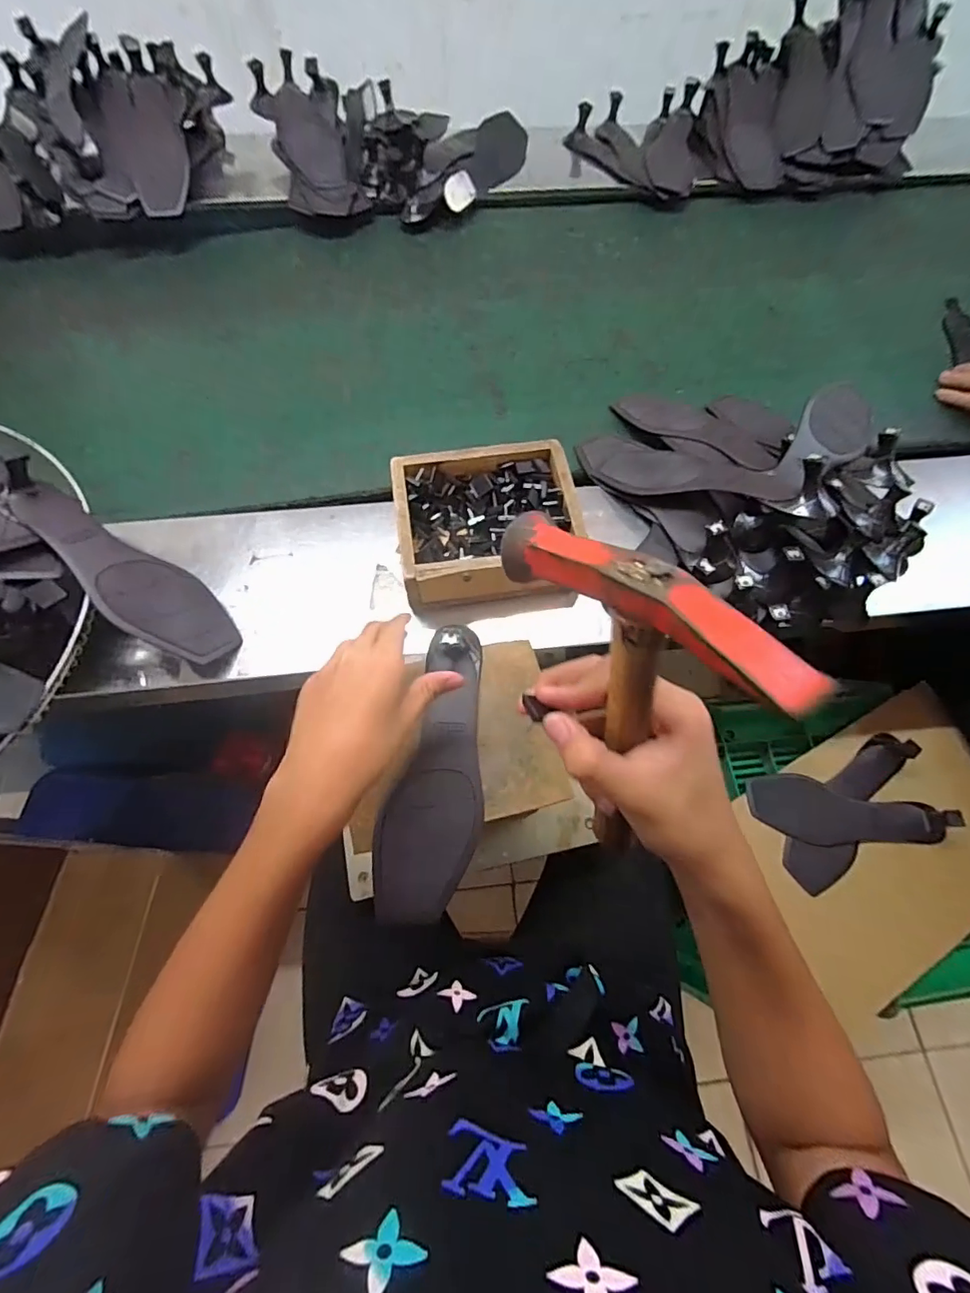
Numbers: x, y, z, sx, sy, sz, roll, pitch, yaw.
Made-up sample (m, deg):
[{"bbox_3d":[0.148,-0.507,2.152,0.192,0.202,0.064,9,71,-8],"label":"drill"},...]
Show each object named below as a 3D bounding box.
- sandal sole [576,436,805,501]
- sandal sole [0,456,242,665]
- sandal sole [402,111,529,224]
[{"bbox_3d":[0.208,-0.191,0.557,0.248,0.019,0.075,25,67,36],"label":"sandal sole"},{"bbox_3d":[-0.338,-0.066,0.468,0.232,0.036,0.077,44,44,-12],"label":"sandal sole"},{"bbox_3d":[-0.019,-0.752,0.811,0.078,0.055,0.268,35,71,13],"label":"sandal sole"}]

